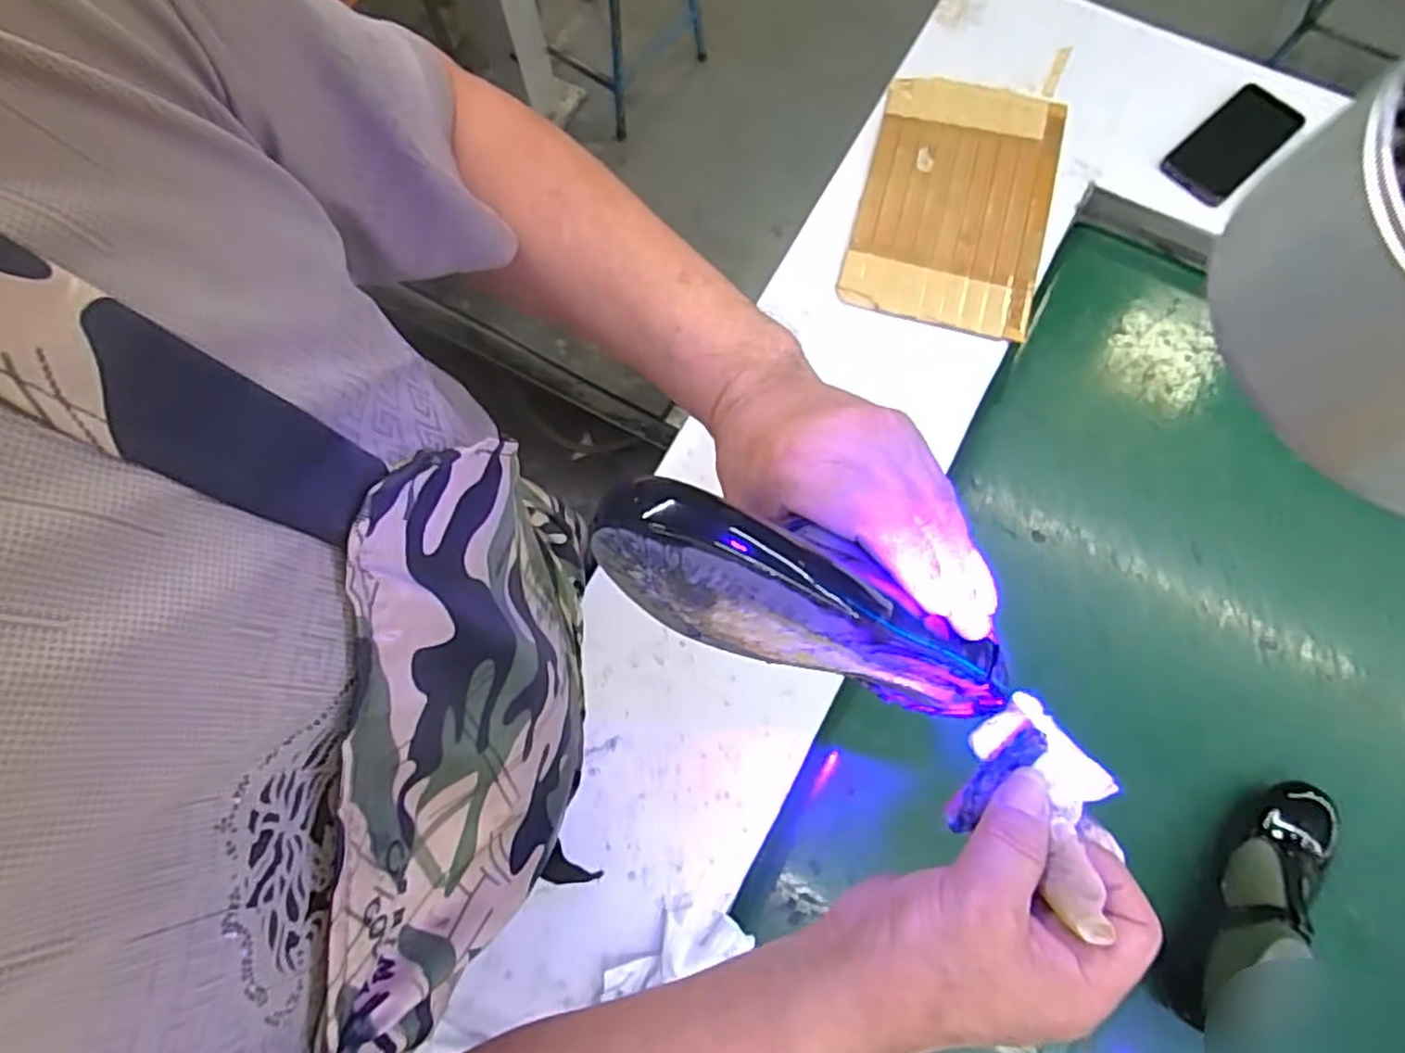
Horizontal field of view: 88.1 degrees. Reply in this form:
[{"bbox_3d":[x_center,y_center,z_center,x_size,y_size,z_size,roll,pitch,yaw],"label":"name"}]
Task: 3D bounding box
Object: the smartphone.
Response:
[{"bbox_3d":[0.588,-0.425,0.803,0.168,0.007,0.078,-42,78,-8],"label":"smartphone"}]

